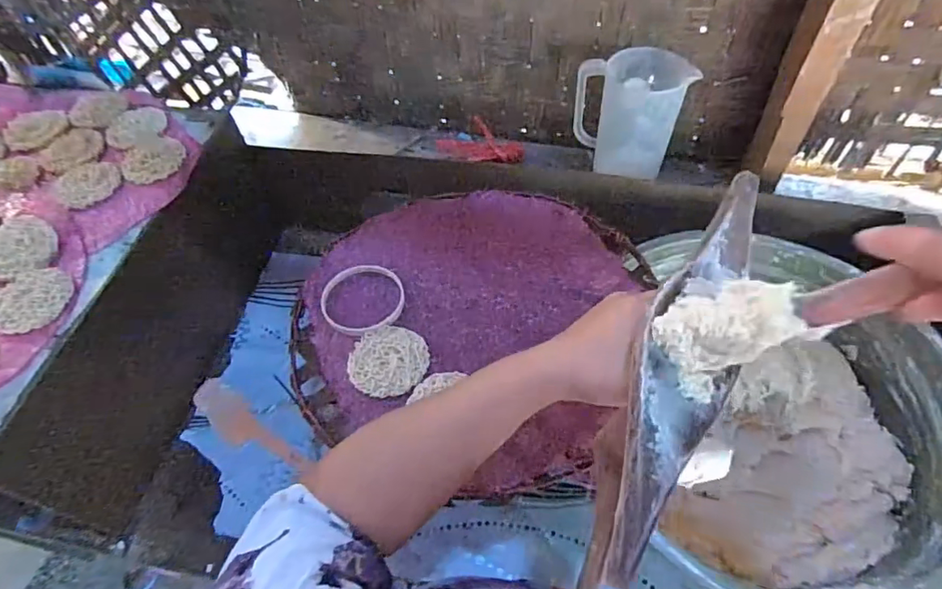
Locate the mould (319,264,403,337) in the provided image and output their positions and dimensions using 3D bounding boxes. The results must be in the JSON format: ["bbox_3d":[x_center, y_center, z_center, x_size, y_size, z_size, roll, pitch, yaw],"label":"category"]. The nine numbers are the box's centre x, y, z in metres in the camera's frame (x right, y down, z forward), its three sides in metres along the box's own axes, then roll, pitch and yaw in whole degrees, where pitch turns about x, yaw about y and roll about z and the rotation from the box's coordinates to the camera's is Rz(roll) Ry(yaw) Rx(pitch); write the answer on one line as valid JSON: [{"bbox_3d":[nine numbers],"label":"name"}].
[{"bbox_3d":[-0.119,0.004,0.586,0.089,0.013,0.085,-2,54,2],"label":"mould"}]

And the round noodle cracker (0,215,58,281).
[{"bbox_3d":[-0.518,-0.055,0.611,0.077,0.016,0.085,-35,59,-20],"label":"round noodle cracker"}]

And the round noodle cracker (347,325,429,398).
[{"bbox_3d":[-0.084,0.066,0.542,0.079,0.007,0.078,-2,54,2],"label":"round noodle cracker"}]

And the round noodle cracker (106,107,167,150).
[{"bbox_3d":[-0.467,-0.234,0.743,0.078,0.013,0.067,-30,58,-17],"label":"round noodle cracker"}]

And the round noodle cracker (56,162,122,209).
[{"bbox_3d":[-0.486,-0.141,0.680,0.073,0.007,0.073,-2,54,2],"label":"round noodle cracker"}]

